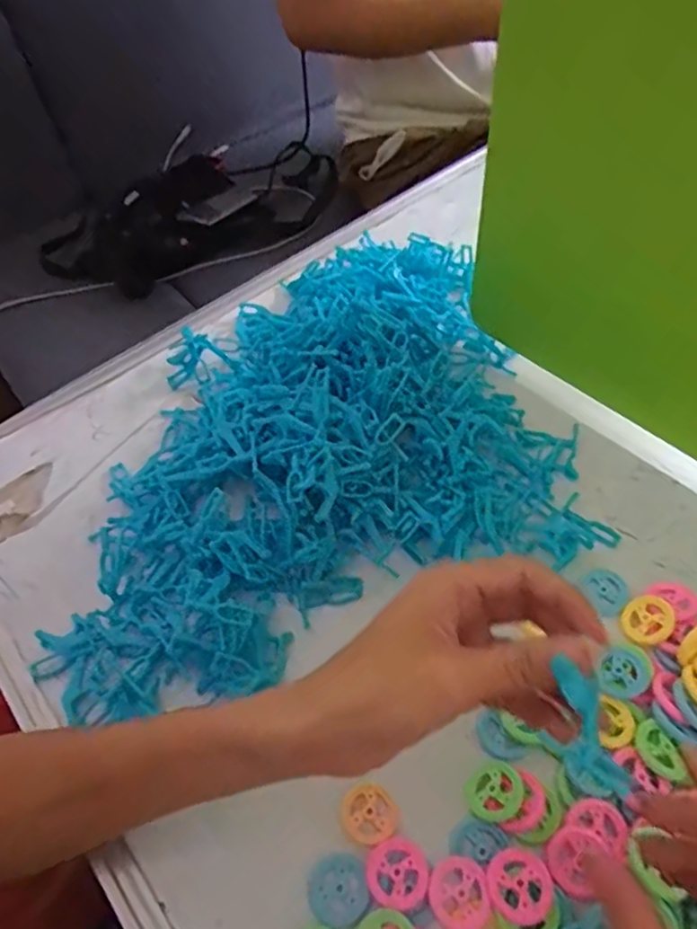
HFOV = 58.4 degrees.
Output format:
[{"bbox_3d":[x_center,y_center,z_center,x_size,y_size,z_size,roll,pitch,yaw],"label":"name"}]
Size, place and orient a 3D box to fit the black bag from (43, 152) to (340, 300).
[{"bbox_3d":[-0.240,-0.401,0.999,0.492,0.091,0.196,-23,53,-11],"label":"black bag"}]

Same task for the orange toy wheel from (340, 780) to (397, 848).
[{"bbox_3d":[0.011,0.182,0.325,0.028,0.005,0.030,-3,52,4],"label":"orange toy wheel"}]

